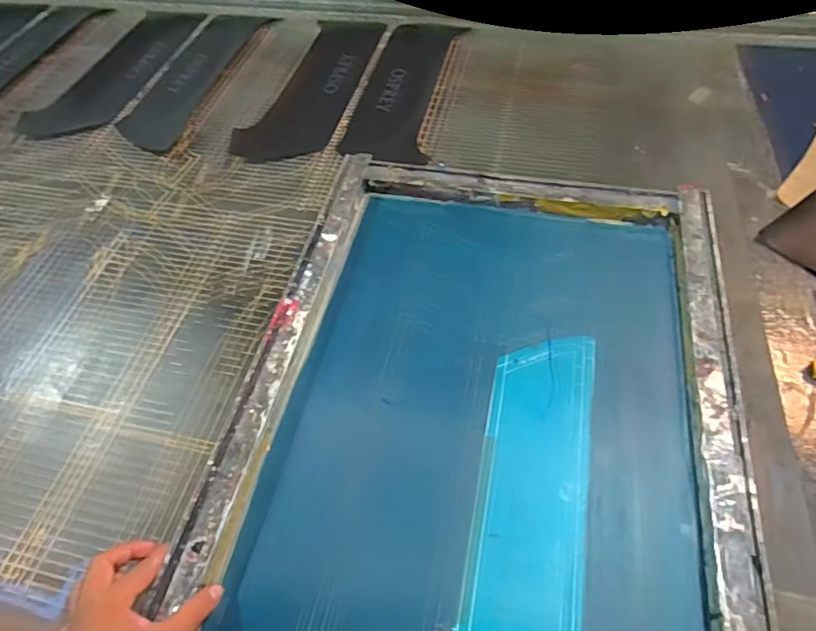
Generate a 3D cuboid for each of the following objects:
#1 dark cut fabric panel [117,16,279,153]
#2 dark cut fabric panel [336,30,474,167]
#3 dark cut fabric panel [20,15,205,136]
[{"bbox_3d":[-0.398,-0.449,0.972,0.144,0.005,0.423,12,57,13],"label":"dark cut fabric panel"},{"bbox_3d":[-0.006,-0.396,0.916,0.145,0.008,0.427,8,56,12],"label":"dark cut fabric panel"},{"bbox_3d":[-0.563,-0.484,1.034,0.162,0.010,0.440,13,57,13],"label":"dark cut fabric panel"}]

